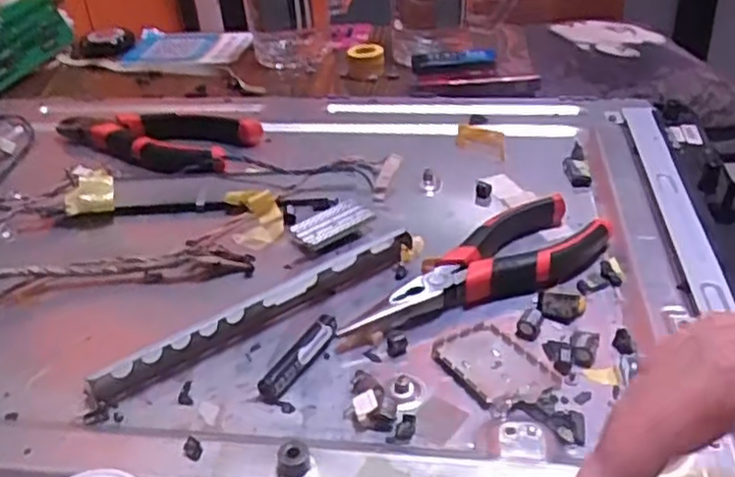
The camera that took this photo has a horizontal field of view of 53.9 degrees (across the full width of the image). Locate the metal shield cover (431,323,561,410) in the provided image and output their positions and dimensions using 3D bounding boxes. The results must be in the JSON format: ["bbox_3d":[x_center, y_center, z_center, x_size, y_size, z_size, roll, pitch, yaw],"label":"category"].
[{"bbox_3d":[0.056,0.056,0.323,0.039,0.004,0.050,-22,36,-24],"label":"metal shield cover"}]

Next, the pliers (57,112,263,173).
[{"bbox_3d":[-0.151,-0.075,0.523,0.152,0.025,0.064,14,37,27],"label":"pliers"}]

